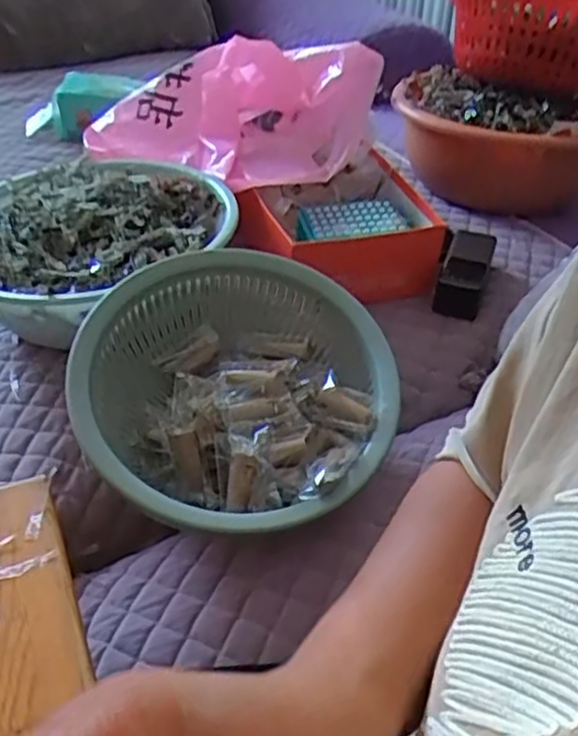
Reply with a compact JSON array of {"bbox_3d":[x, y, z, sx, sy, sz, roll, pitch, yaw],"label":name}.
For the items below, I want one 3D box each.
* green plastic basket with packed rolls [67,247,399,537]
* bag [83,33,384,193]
[{"bbox_3d":[-0.056,0.026,0.674,0.277,0.131,0.274,4,57,-13],"label":"green plastic basket with packed rolls"},{"bbox_3d":[-0.077,-0.349,0.945,0.331,0.152,0.206,29,46,31],"label":"bag"}]

